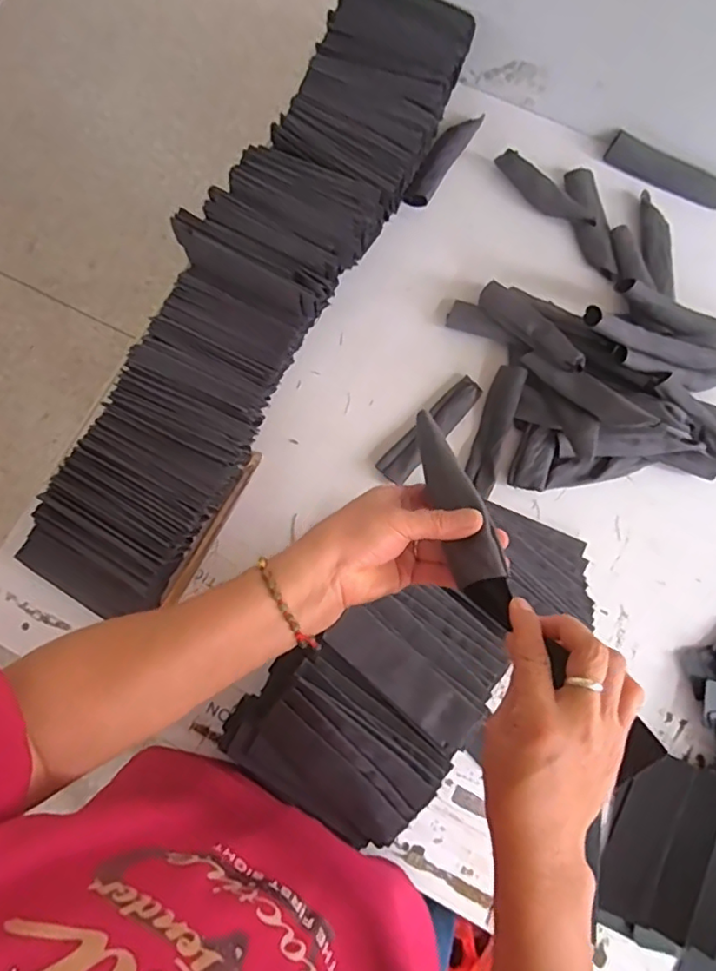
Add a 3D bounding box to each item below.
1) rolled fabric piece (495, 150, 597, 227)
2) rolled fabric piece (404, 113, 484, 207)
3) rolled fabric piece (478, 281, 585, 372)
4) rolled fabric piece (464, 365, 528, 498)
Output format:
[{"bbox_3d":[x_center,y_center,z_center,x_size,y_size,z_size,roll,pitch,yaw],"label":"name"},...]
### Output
[{"bbox_3d":[0.223,-0.352,0.716,0.138,0.027,0.031,38,81,9],"label":"rolled fabric piece"},{"bbox_3d":[0.105,-0.404,0.730,0.031,0.020,0.153,30,80,7],"label":"rolled fabric piece"},{"bbox_3d":[0.193,-0.175,0.660,0.033,0.021,0.145,-37,64,-6],"label":"rolled fabric piece"},{"bbox_3d":[0.152,-0.065,0.659,0.035,0.019,0.150,17,79,5],"label":"rolled fabric piece"}]

